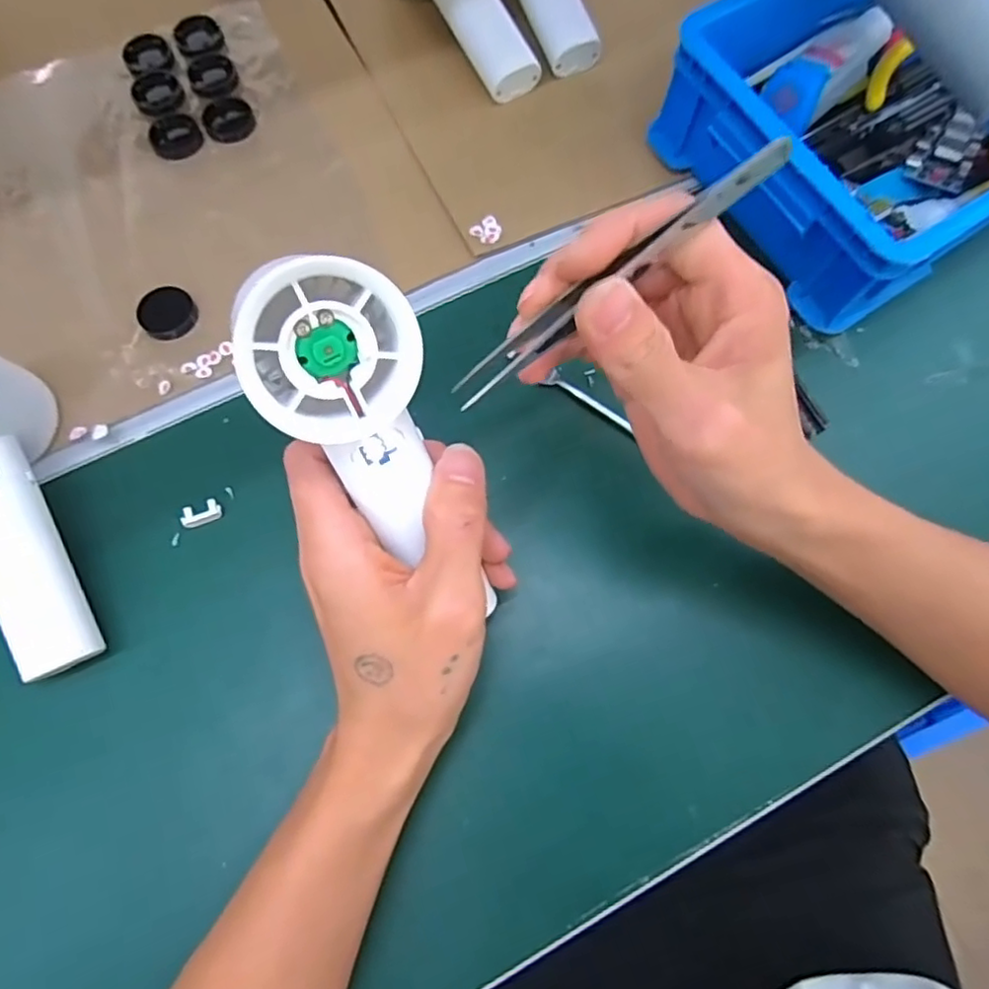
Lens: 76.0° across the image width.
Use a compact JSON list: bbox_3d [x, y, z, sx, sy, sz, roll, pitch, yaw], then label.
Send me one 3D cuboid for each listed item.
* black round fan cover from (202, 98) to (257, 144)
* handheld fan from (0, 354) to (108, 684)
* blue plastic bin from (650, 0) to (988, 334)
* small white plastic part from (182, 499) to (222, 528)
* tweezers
[{"bbox_3d":[-0.162,-0.230,0.386,0.030,0.004,0.030,0,72,-1],"label":"black round fan cover"},{"bbox_3d":[-0.227,0.006,0.294,0.055,0.056,0.159,-22,92,-6],"label":"handheld fan"},{"bbox_3d":[0.241,-0.231,0.353,0.265,0.071,0.175,-35,76,-11],"label":"blue plastic bin"},{"bbox_3d":[-0.146,0.010,0.316,0.019,0.006,0.011,-18,73,-6],"label":"small white plastic part"},{"bbox_3d":[0.038,-0.068,0.206,0.124,0.010,0.011,-35,77,15],"label":"tweezers"}]

